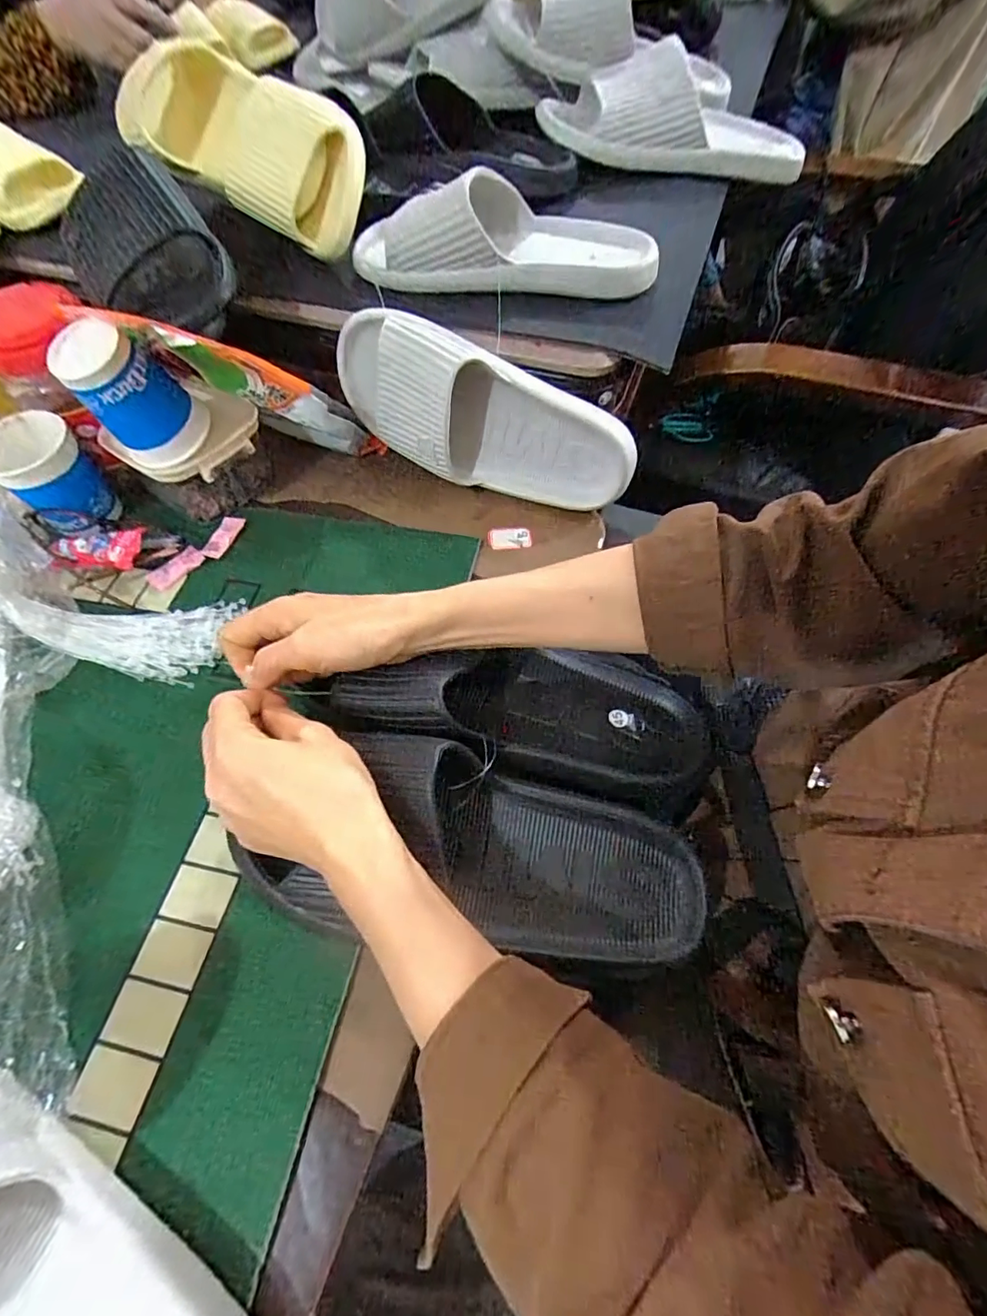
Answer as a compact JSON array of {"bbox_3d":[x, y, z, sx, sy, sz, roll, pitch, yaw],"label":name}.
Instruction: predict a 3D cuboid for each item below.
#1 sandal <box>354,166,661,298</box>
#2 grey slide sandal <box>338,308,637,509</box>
[{"bbox_3d":[0.007,-0.357,0.444,0.254,0.070,0.104,3,61,4],"label":"sandal"},{"bbox_3d":[-0.012,-0.199,0.443,0.262,0.100,0.061,20,41,-5],"label":"grey slide sandal"}]

